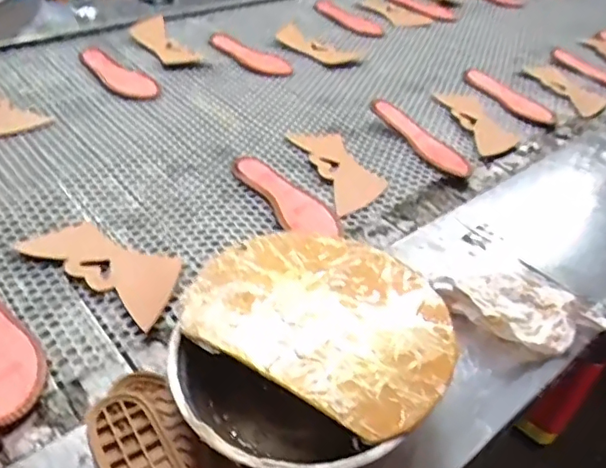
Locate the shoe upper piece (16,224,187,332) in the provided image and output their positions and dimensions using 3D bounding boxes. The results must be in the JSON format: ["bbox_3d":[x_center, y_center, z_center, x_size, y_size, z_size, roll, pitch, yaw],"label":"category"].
[{"bbox_3d":[-0.230,0.035,0.664,0.215,0.010,0.087,24,48,25],"label":"shoe upper piece"}]

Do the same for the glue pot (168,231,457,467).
[{"bbox_3d":[0.006,0.117,0.528,0.236,0.099,0.251,3,40,-3],"label":"glue pot"}]

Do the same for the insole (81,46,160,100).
[{"bbox_3d":[-0.350,-0.305,1.050,0.074,0.014,0.228,-28,52,-35],"label":"insole"}]

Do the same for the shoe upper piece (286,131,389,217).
[{"bbox_3d":[0.057,-0.111,0.876,0.091,0.017,0.230,-9,43,-19],"label":"shoe upper piece"}]

